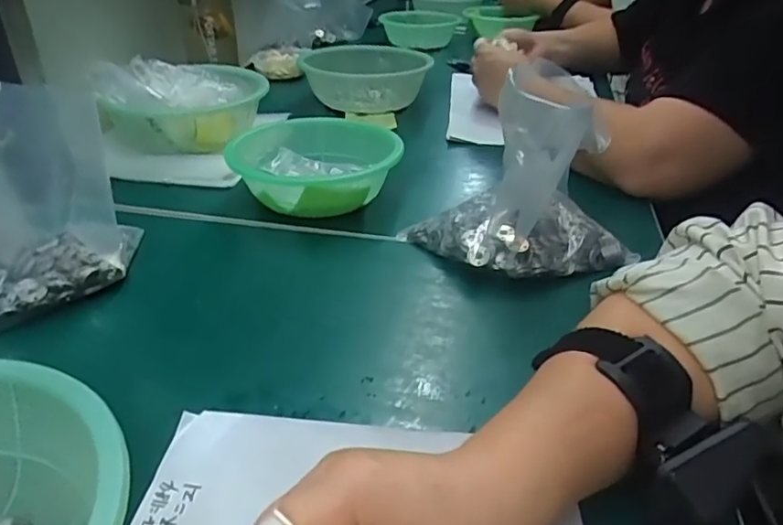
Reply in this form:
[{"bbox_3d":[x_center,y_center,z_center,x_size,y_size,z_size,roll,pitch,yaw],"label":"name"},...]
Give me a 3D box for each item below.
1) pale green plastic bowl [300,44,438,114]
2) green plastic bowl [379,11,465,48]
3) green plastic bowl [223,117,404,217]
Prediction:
[{"bbox_3d":[-0.037,-0.270,0.845,0.179,0.062,0.202,-3,32,-4],"label":"pale green plastic bowl"},{"bbox_3d":[0.056,-0.467,1.169,0.161,0.068,0.120,3,31,2],"label":"green plastic bowl"},{"bbox_3d":[-0.070,-0.088,0.560,0.150,0.055,0.154,1,31,-1],"label":"green plastic bowl"}]

